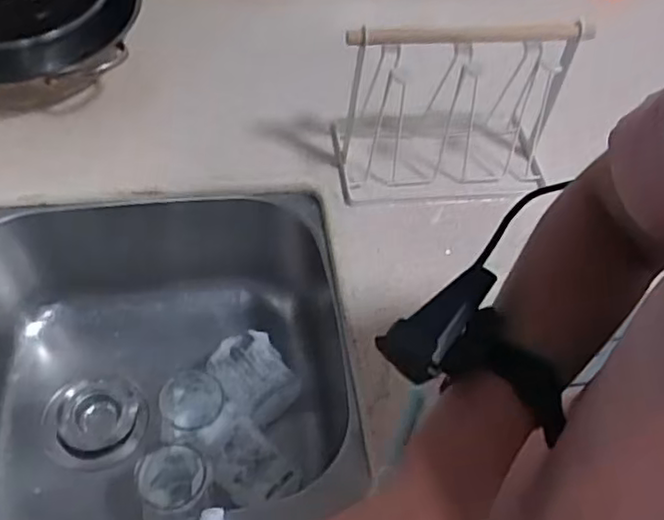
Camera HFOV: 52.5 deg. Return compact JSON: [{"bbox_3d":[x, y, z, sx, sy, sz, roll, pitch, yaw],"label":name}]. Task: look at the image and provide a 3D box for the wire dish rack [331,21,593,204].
[{"bbox_3d":[0.129,-0.168,0.713,0.235,0.189,0.124,-4,54,-8],"label":"wire dish rack"}]

